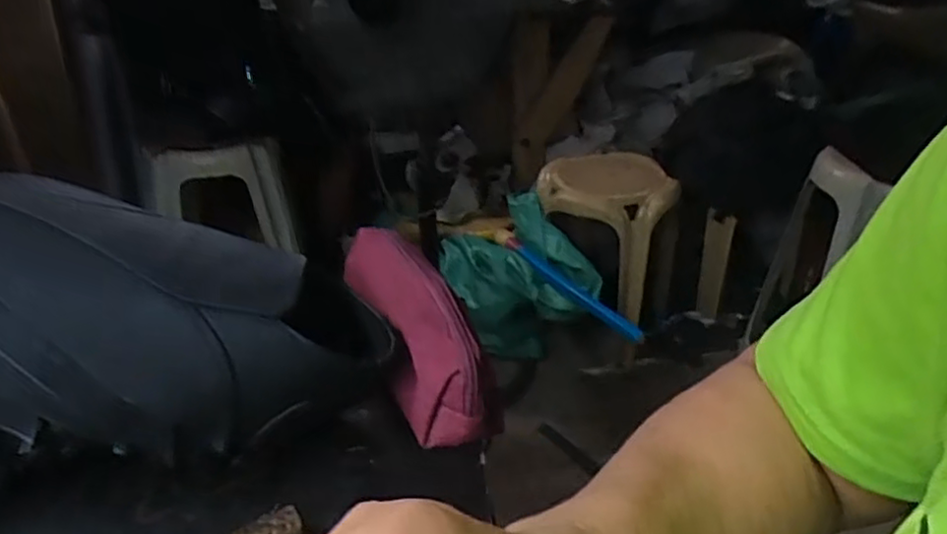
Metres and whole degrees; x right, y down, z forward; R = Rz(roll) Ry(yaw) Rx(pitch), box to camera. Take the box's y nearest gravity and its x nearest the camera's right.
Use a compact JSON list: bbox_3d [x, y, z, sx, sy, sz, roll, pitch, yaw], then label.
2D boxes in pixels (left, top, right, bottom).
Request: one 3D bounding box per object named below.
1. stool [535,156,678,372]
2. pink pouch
[{"bbox_3d":[0.303,-0.026,1.642,0.298,0.404,0.331,2,30,6],"label":"stool"},{"bbox_3d":[-0.049,0.037,0.513,0.055,0.066,0.217,-13,32,-20],"label":"pink pouch"}]

